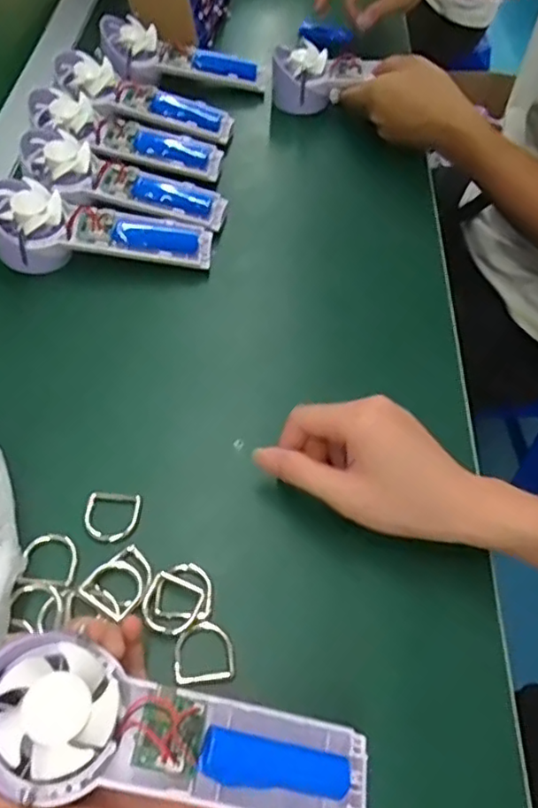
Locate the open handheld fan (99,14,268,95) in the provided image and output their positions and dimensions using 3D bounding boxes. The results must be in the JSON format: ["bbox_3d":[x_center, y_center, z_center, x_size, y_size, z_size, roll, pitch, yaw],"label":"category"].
[{"bbox_3d":[-0.091,-0.372,0.658,0.179,0.039,0.065,6,55,-15],"label":"open handheld fan"}]

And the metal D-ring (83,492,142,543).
[{"bbox_3d":[-0.097,0.070,0.377,0.033,0.007,0.031,9,64,-14],"label":"metal D-ring"}]

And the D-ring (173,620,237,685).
[{"bbox_3d":[-0.036,0.137,0.334,0.033,0.007,0.032,-6,56,-6],"label":"D-ring"}]

